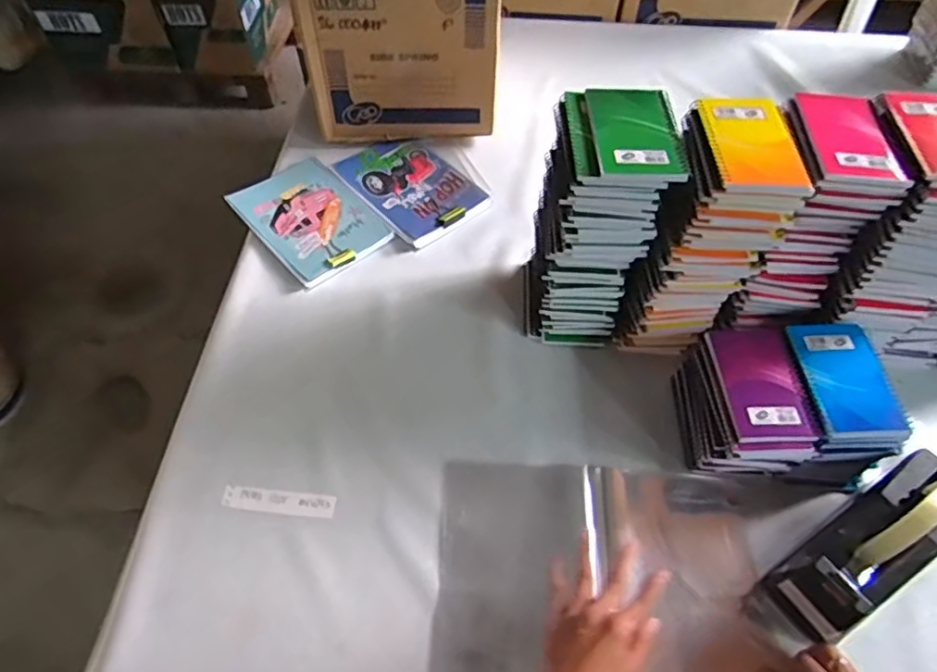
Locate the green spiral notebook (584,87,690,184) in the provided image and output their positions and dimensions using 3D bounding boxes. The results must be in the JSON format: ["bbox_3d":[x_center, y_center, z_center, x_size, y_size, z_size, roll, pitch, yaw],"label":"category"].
[{"bbox_3d":[0.162,-0.200,0.588,0.082,0.013,0.125,0,54,-1],"label":"green spiral notebook"}]

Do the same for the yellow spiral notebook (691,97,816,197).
[{"bbox_3d":[0.272,-0.186,0.580,0.085,0.013,0.133,-1,54,-2],"label":"yellow spiral notebook"}]

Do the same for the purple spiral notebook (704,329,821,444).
[{"bbox_3d":[0.307,0.047,0.629,0.088,0.013,0.129,-1,54,-2],"label":"purple spiral notebook"}]

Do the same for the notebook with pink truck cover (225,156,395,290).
[{"bbox_3d":[-0.228,-0.173,0.880,0.156,0.017,0.214,-34,62,-23],"label":"notebook with pink truck cover"}]

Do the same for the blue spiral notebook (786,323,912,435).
[{"bbox_3d":[0.395,0.043,0.633,0.093,0.017,0.128,-1,54,-2],"label":"blue spiral notebook"}]

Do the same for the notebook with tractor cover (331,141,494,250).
[{"bbox_3d":[-0.093,-0.234,0.934,0.155,0.012,0.230,-35,62,-23],"label":"notebook with tractor cover"}]

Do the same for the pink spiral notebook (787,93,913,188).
[{"bbox_3d":[0.366,-0.193,0.586,0.087,0.010,0.136,7,54,4],"label":"pink spiral notebook"}]

